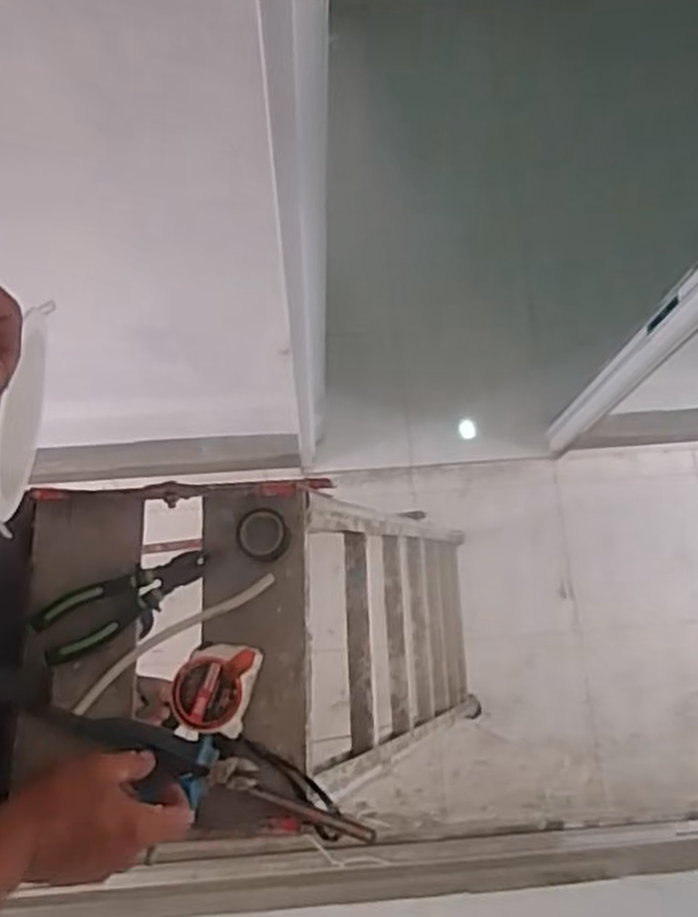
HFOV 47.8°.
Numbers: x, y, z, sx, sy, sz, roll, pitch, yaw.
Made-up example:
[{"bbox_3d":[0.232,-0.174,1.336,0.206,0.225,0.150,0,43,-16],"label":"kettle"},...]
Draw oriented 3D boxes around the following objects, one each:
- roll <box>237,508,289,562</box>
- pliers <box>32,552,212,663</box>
[{"bbox_3d":[-0.078,0.069,0.709,0.047,0.011,0.046,0,75,-2],"label":"roll"},{"bbox_3d":[-0.195,0.130,0.689,0.149,0.023,0.058,-17,76,-6],"label":"pliers"}]

